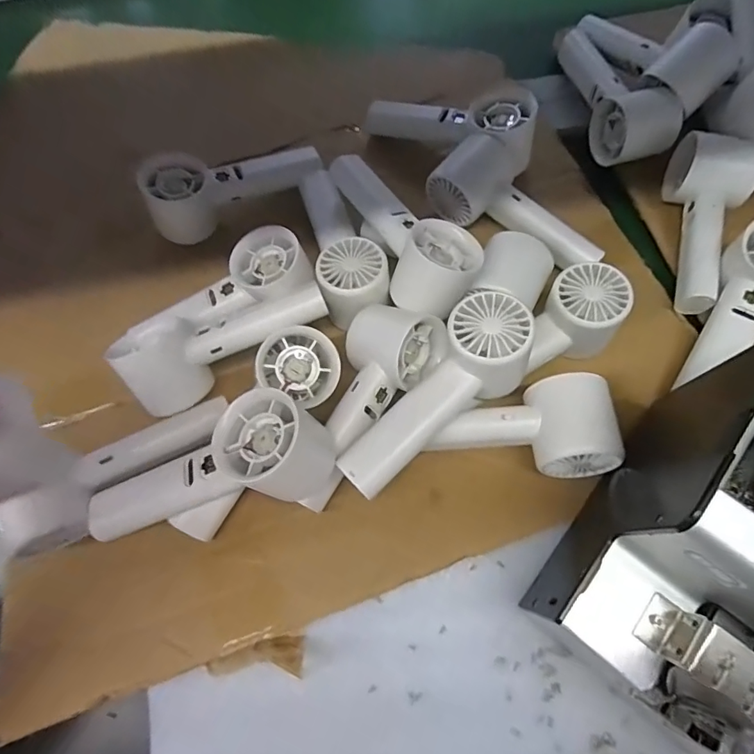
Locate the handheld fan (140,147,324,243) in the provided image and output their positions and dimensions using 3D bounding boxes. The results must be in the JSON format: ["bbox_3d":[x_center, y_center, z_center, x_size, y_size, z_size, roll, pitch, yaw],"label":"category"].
[{"bbox_3d":[-0.128,-0.178,0.420,0.158,0.052,0.050,-27,69,-10],"label":"handheld fan"}]

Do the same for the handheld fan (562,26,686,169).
[{"bbox_3d":[0.226,-0.275,0.448,0.057,0.061,0.152,-11,67,-4],"label":"handheld fan"}]

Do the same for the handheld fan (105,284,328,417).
[{"bbox_3d":[-0.114,-0.033,0.346,0.154,0.048,0.062,-25,69,-9],"label":"handheld fan"}]

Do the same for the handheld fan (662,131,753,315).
[{"bbox_3d":[0.278,-0.130,0.394,0.059,0.054,0.165,14,80,9],"label":"handheld fan"}]

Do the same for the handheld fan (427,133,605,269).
[{"bbox_3d":[0.119,-0.139,0.401,0.064,0.052,0.147,-41,72,-15],"label":"handheld fan"}]

